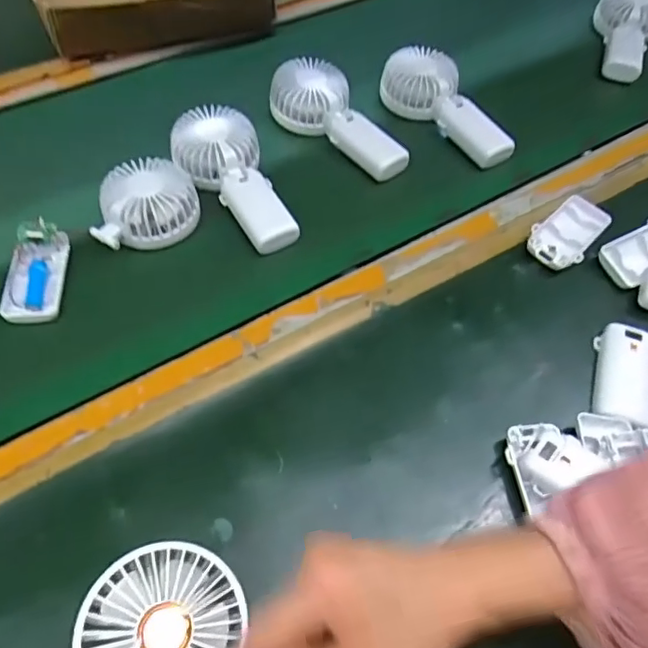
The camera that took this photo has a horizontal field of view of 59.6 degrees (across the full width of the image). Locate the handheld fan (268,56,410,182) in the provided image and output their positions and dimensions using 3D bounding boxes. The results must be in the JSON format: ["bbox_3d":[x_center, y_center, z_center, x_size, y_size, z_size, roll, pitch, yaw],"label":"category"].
[{"bbox_3d":[0.013,-0.220,0.610,0.080,0.055,0.171,-29,60,-21],"label":"handheld fan"}]

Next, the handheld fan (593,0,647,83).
[{"bbox_3d":[0.403,-0.392,0.756,0.088,0.052,0.187,22,56,13],"label":"handheld fan"}]

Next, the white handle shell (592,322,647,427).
[{"bbox_3d":[0.247,0.040,0.462,0.047,0.014,0.094,14,55,8],"label":"white handle shell"}]

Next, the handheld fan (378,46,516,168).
[{"bbox_3d":[0.134,-0.242,0.630,0.082,0.051,0.178,-19,57,-15],"label":"handheld fan"}]

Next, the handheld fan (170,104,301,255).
[{"bbox_3d":[-0.091,-0.140,0.552,0.083,0.052,0.171,-17,57,-14],"label":"handheld fan"}]

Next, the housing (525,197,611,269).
[{"bbox_3d":[0.235,-0.087,0.544,0.094,0.013,0.050,-37,64,-25],"label":"housing"}]

